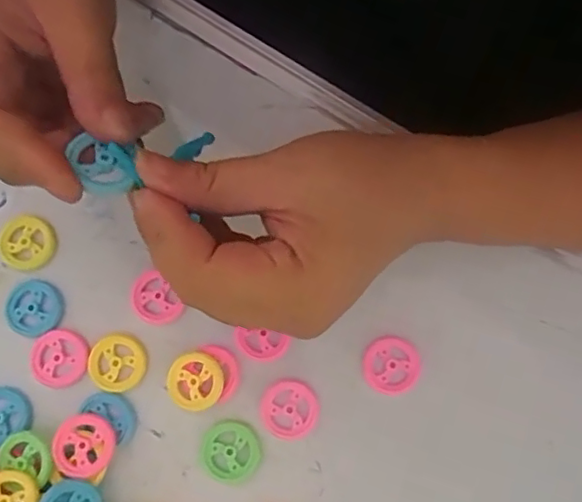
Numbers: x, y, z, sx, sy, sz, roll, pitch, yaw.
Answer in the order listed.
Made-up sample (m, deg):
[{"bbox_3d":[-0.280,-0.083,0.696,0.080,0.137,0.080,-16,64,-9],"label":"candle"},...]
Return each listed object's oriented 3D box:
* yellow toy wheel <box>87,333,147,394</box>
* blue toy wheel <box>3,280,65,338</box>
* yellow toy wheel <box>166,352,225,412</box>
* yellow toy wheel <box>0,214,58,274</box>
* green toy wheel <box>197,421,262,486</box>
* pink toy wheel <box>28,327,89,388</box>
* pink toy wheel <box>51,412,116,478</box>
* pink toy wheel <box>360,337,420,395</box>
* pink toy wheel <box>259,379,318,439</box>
[{"bbox_3d":[-0.092,0.059,0.303,0.029,0.004,0.029,0,78,-1],"label":"yellow toy wheel"},{"bbox_3d":[-0.138,0.031,0.308,0.030,0.004,0.029,0,78,-1],"label":"blue toy wheel"},{"bbox_3d":[-0.049,0.068,0.298,0.029,0.004,0.029,-2,79,10],"label":"yellow toy wheel"},{"bbox_3d":[-0.146,-0.004,0.315,0.032,0.004,0.031,0,78,-1],"label":"yellow toy wheel"},{"bbox_3d":[-0.031,0.103,0.294,0.030,0.004,0.030,0,78,-1],"label":"green toy wheel"},{"bbox_3d":[-0.123,0.056,0.302,0.030,0.004,0.030,0,78,-1],"label":"pink toy wheel"},{"bbox_3d":[-0.103,0.096,0.287,0.029,0.004,0.029,3,65,-7],"label":"pink toy wheel"},{"bbox_3d":[0.052,0.060,0.305,0.029,0.004,0.030,0,78,-1],"label":"pink toy wheel"},{"bbox_3d":[-0.001,0.083,0.300,0.029,0.004,0.029,0,78,-1],"label":"pink toy wheel"}]

